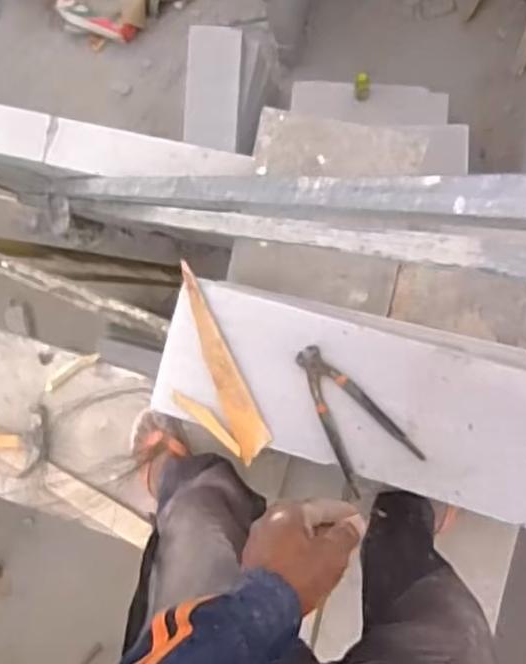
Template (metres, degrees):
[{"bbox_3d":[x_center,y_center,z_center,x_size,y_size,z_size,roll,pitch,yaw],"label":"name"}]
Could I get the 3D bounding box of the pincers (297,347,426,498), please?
[{"bbox_3d":[0.113,0.112,0.957,0.102,0.019,0.207,-36,87,7],"label":"pincers"}]

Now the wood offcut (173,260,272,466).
[{"bbox_3d":[-0.086,0.055,0.984,0.098,0.018,0.276,-26,88,7],"label":"wood offcut"}]

